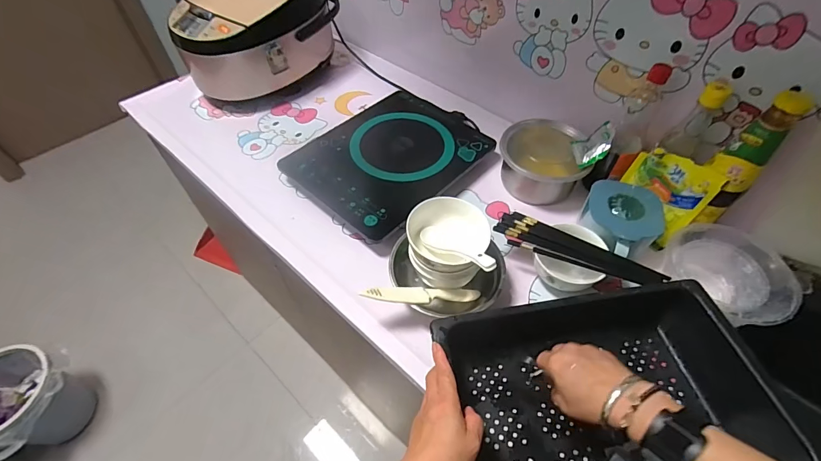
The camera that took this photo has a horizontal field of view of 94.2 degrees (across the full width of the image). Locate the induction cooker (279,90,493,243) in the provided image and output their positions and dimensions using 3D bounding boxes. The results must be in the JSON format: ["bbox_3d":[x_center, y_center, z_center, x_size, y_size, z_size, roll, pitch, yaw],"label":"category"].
[{"bbox_3d":[-0.029,-0.151,0.759,0.272,0.049,0.358,37,61,24],"label":"induction cooker"}]

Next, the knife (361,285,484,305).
[{"bbox_3d":[0.021,0.093,0.545,0.182,0.010,0.028,5,51,-22],"label":"knife"}]

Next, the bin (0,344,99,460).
[{"bbox_3d":[-1.082,0.507,1.077,0.235,0.292,0.260,25,57,17],"label":"bin"}]

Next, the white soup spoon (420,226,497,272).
[{"bbox_3d":[0.066,0.025,0.528,0.035,0.031,0.129,-33,34,-23],"label":"white soup spoon"}]

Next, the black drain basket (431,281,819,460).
[{"bbox_3d":[0.241,0.207,0.482,0.384,0.123,0.267,-9,54,-8],"label":"black drain basket"}]

